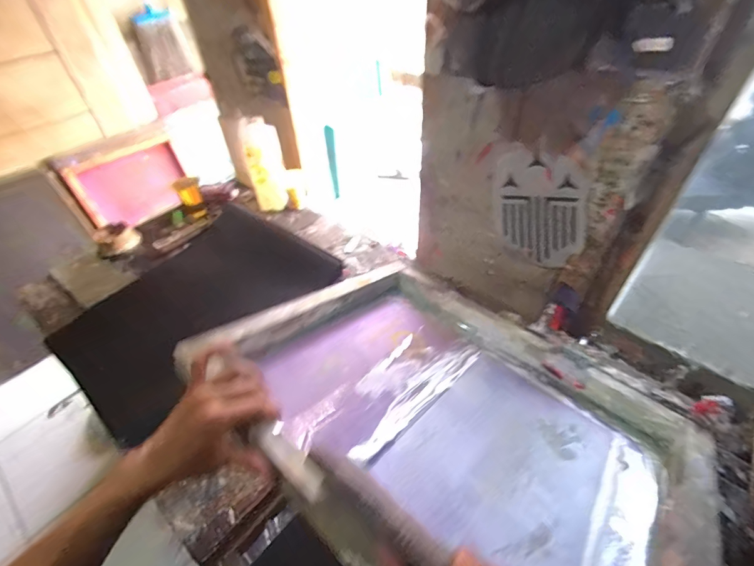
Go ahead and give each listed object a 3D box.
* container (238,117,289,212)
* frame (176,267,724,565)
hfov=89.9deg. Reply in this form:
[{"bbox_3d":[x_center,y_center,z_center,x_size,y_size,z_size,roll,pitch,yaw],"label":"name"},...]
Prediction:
[{"bbox_3d":[-0.299,-0.310,1.019,0.094,0.216,0.118,-11,45,-8],"label":"container"},{"bbox_3d":[0.108,0.160,0.495,0.540,0.058,0.444,32,36,30],"label":"frame"}]

